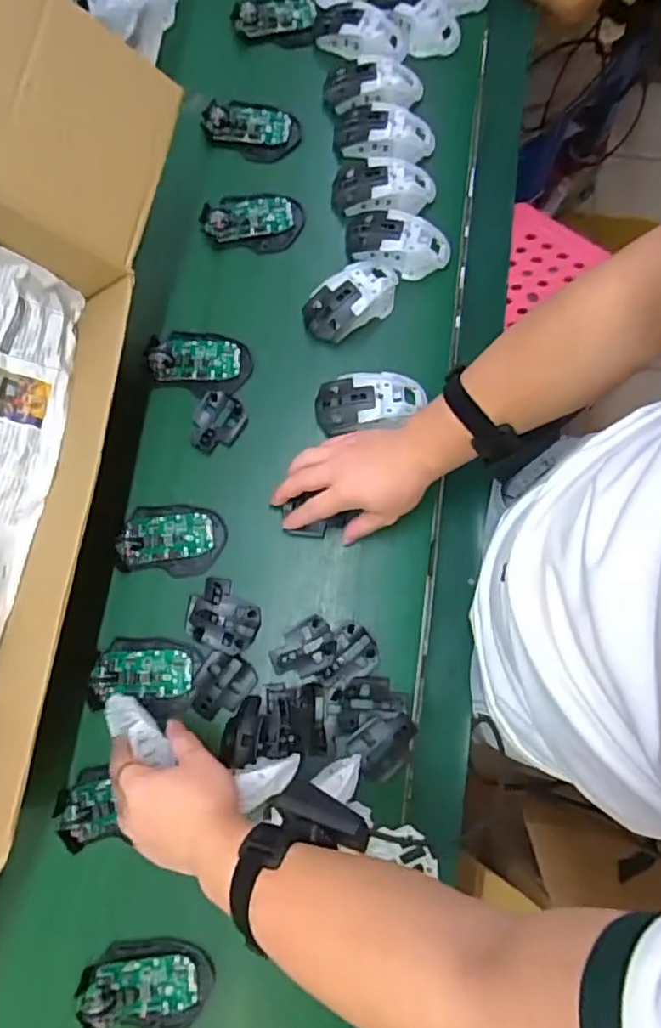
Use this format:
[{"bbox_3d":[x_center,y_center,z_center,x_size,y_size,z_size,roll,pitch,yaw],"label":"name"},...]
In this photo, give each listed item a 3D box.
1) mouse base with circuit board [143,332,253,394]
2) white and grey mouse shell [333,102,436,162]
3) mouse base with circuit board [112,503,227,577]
[{"bbox_3d":[-0.144,-0.170,0.661,0.106,0.030,0.063,11,79,2],"label":"mouse base with circuit board"},{"bbox_3d":[0.062,-0.438,0.696,0.115,0.030,0.067,5,79,1],"label":"white and grey mouse shell"},{"bbox_3d":[-0.164,0.026,0.622,0.104,0.022,0.072,4,79,0],"label":"mouse base with circuit board"}]

